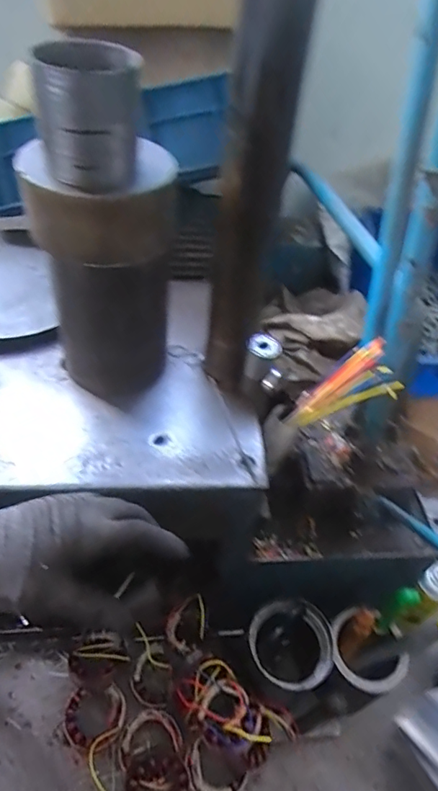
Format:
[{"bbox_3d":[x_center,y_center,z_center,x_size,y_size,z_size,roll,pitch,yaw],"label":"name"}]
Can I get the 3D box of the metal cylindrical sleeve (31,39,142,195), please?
[{"bbox_3d":[-0.115,-0.245,0.449,0.089,0.102,0.084,-4,47,-10],"label":"metal cylindrical sleeve"}]

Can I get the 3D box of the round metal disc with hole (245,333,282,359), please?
[{"bbox_3d":[0.055,-0.059,0.611,0.042,0.009,0.031,2,72,-17],"label":"round metal disc with hole"}]

